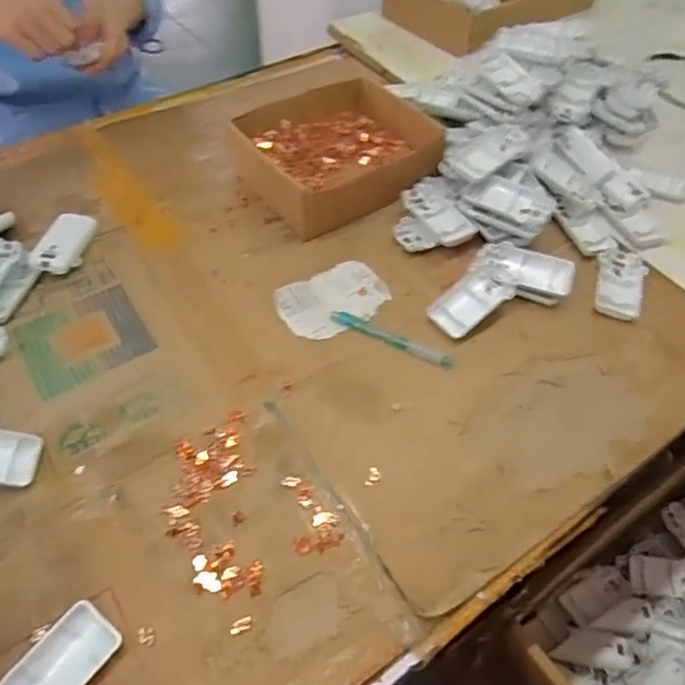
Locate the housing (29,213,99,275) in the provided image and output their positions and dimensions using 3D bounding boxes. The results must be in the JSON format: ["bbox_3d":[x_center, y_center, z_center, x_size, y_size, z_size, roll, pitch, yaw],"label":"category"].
[{"bbox_3d":[-0.307,-0.110,0.642,0.042,0.021,0.088,5,55,2],"label":"housing"}]

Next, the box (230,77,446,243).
[{"bbox_3d":[-0.010,-0.239,0.723,0.218,0.064,0.202,-32,61,-22],"label":"box"}]

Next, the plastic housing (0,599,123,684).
[{"bbox_3d":[-0.202,0.231,0.401,0.045,0.019,0.095,32,60,19],"label":"plastic housing"}]

